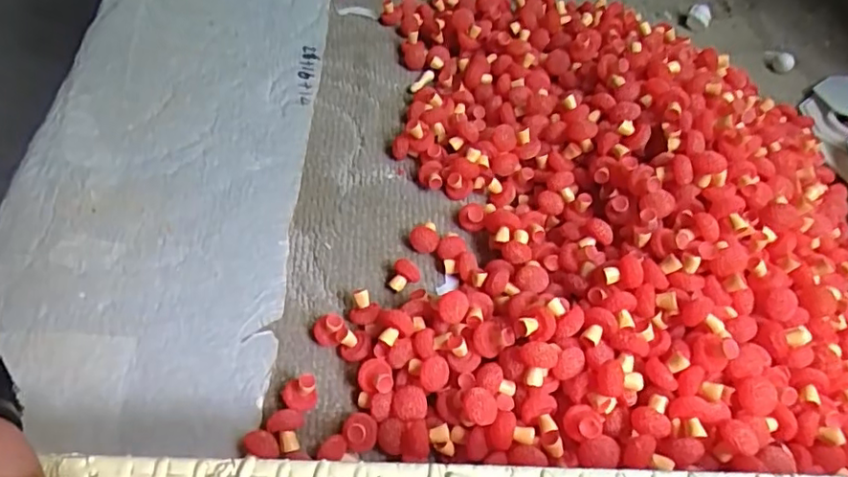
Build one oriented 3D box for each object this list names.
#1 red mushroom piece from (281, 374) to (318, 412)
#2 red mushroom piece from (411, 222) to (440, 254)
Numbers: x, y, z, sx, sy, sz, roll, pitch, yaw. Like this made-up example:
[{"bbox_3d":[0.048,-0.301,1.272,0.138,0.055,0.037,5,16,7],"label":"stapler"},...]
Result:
[{"bbox_3d":[-0.078,0.098,0.366,0.021,0.023,0.018,-2,56,-7],"label":"red mushroom piece"},{"bbox_3d":[0.001,-0.001,0.443,0.021,0.012,0.021,6,55,-1],"label":"red mushroom piece"}]

